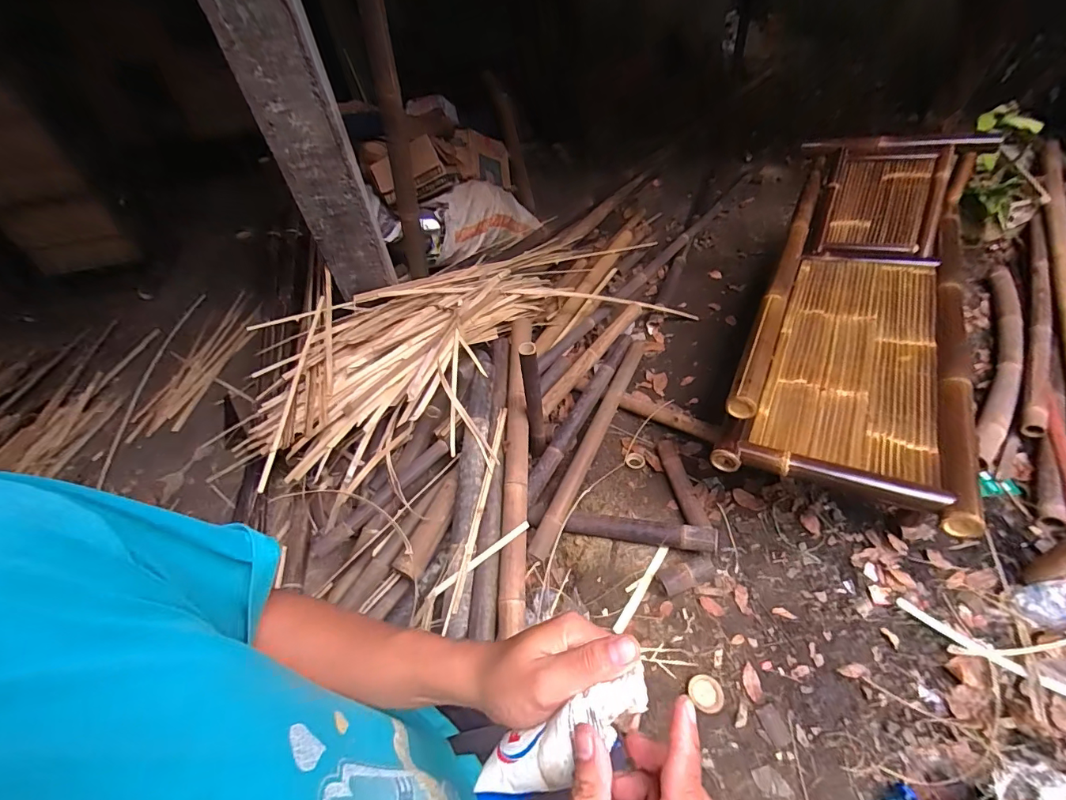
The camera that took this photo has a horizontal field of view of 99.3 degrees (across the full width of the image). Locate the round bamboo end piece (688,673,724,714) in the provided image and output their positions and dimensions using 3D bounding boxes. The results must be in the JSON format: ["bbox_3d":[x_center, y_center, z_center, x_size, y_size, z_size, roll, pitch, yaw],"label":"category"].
[{"bbox_3d":[0.463,0.782,1.208,0.093,0.030,0.087,-3,48,4],"label":"round bamboo end piece"}]

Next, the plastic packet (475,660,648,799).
[{"bbox_3d":[0.012,0.217,0.283,0.142,0.025,0.037,-45,49,14],"label":"plastic packet"}]

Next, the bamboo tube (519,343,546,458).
[{"bbox_3d":[0.005,0.019,1.604,0.070,0.556,0.059,-11,48,-3],"label":"bamboo tube"}]

